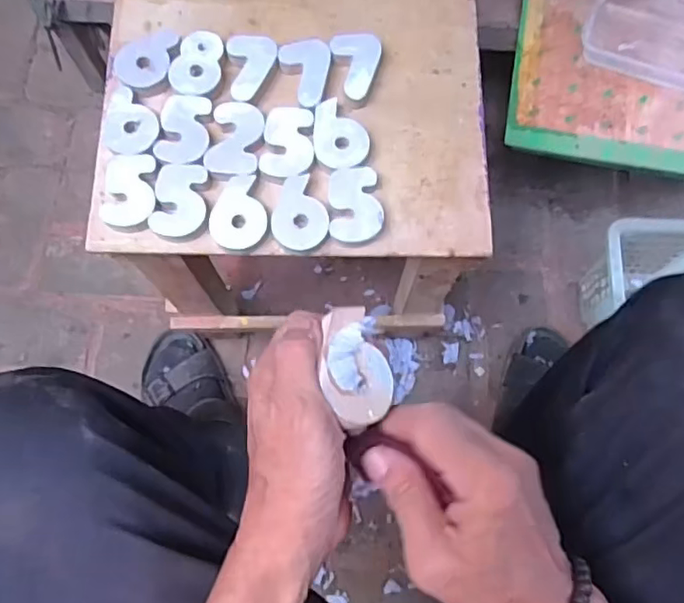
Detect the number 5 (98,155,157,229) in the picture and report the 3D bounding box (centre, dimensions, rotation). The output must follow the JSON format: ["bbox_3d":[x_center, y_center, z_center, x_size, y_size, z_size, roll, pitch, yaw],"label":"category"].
[{"bbox_3d":[-0.171,-0.089,0.483,0.042,0.005,0.061,-1,75,-1],"label":"number 5"}]

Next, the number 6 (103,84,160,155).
[{"bbox_3d":[-0.173,-0.150,0.497,0.046,0.005,0.062,8,75,2],"label":"number 6"}]

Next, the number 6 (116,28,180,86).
[{"bbox_3d":[-0.168,-0.211,0.521,0.046,0.014,0.063,17,76,4],"label":"number 6"}]

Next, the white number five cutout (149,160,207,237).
[{"bbox_3d":[-0.129,-0.082,0.479,0.041,0.004,0.062,6,75,1],"label":"white number five cutout"}]

